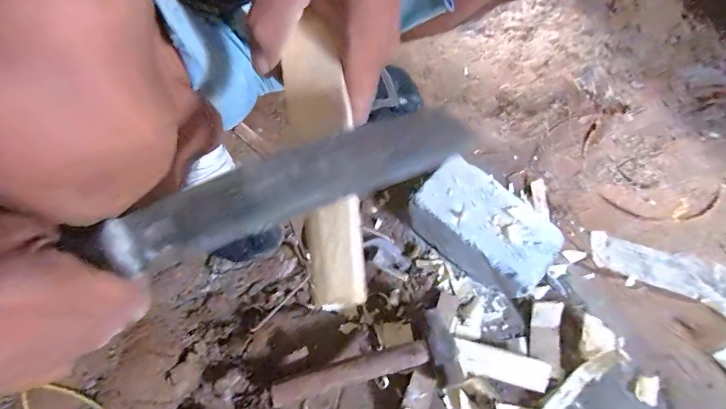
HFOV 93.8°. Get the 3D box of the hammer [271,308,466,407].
[{"bbox_3d":[0.009,0.216,0.431,0.236,0.038,0.091,-19,69,-9],"label":"hammer"}]

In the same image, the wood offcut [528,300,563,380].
[{"bbox_3d":[0.261,0.188,0.485,0.040,0.012,0.097,5,71,19],"label":"wood offcut"}]

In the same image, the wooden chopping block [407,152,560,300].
[{"bbox_3d":[0.178,0.033,0.522,0.202,0.074,0.128,35,71,12],"label":"wooden chopping block"}]

